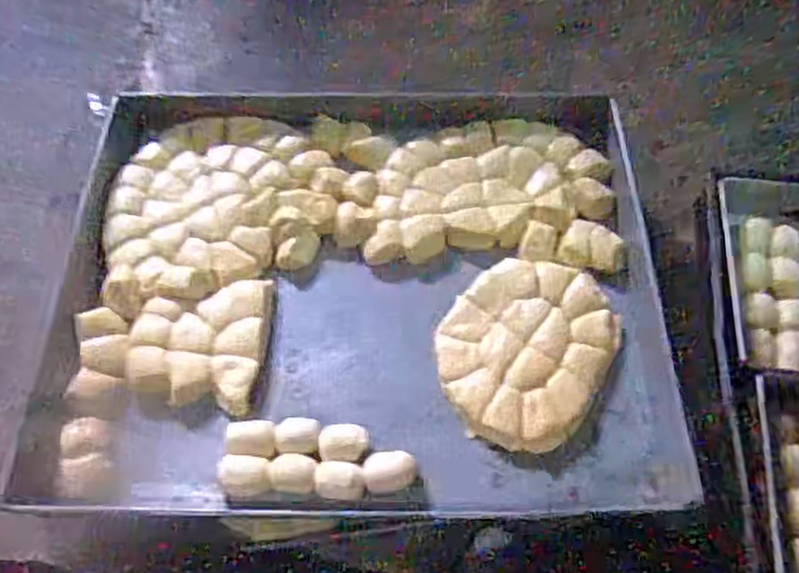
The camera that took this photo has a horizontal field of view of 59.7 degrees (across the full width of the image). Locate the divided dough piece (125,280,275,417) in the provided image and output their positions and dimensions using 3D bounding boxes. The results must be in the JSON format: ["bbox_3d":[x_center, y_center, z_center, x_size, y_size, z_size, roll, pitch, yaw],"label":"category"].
[{"bbox_3d":[-0.175,0.045,0.621,0.111,0.030,0.121,7,62,3],"label":"divided dough piece"}]

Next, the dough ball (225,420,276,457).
[{"bbox_3d":[-0.122,0.127,0.581,0.041,0.022,0.030,6,62,2],"label":"dough ball"}]

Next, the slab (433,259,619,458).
[{"bbox_3d":[0.112,0.053,0.618,0.144,0.025,0.168,27,65,13],"label":"slab"}]

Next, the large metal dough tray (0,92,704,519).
[{"bbox_3d":[-0.036,-0.011,0.643,0.526,0.058,0.417,0,62,-1],"label":"large metal dough tray"}]

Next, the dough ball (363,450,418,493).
[{"bbox_3d":[-0.007,0.150,0.564,0.043,0.019,0.031,-14,63,-9],"label":"dough ball"}]

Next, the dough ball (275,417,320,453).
[{"bbox_3d":[-0.085,0.127,0.586,0.037,0.024,0.032,-1,62,-1],"label":"dough ball"}]

